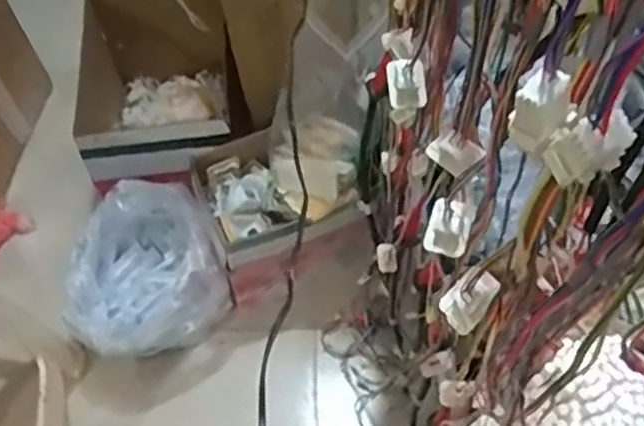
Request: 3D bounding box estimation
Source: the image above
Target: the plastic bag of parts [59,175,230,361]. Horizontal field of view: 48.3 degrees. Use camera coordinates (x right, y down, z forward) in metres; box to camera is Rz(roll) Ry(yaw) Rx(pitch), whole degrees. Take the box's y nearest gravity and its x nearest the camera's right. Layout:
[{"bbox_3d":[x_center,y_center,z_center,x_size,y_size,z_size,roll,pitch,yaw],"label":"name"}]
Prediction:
[{"bbox_3d":[-0.286,0.103,1.156,0.251,0.168,0.266,-27,62,-14],"label":"plastic bag of parts"}]

